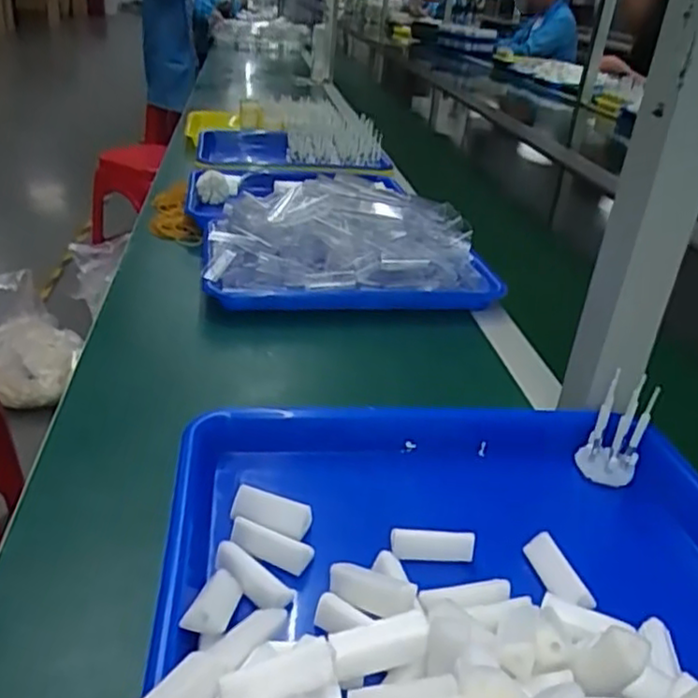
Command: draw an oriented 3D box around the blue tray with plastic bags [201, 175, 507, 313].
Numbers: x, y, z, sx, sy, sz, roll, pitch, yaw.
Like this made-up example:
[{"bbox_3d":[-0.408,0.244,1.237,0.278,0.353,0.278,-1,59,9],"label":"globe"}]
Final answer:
[{"bbox_3d":[0.001,-0.114,0.771,0.324,0.102,0.190,2,29,-8],"label":"blue tray with plastic bags"}]

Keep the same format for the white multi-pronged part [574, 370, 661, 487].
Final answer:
[{"bbox_3d":[0.180,0.058,0.457,0.037,0.085,0.021,18,31,21],"label":"white multi-pronged part"}]

